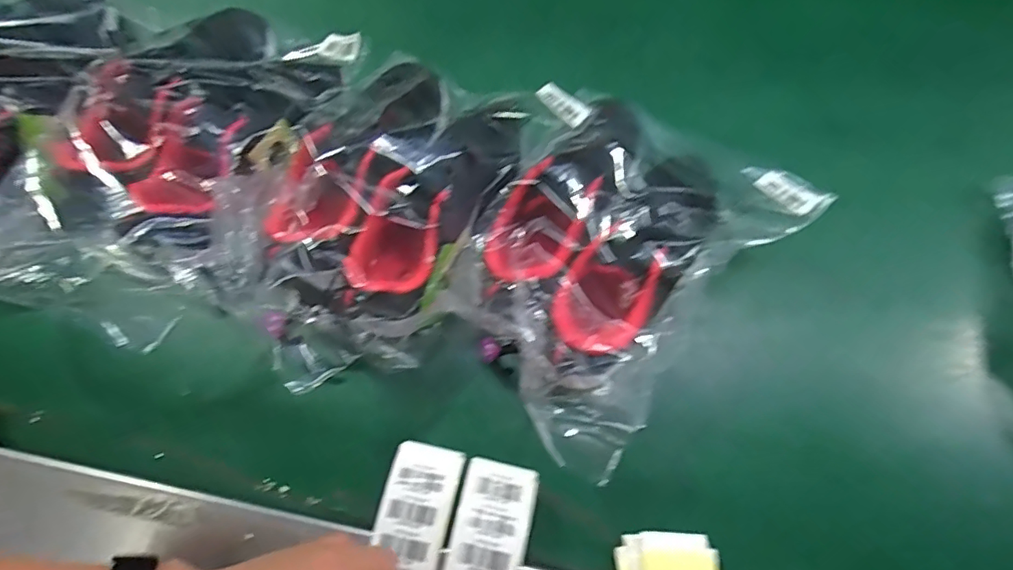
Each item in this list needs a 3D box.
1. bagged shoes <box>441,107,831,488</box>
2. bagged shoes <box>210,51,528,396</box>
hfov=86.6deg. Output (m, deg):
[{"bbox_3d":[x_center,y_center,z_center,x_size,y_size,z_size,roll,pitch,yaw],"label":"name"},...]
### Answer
[{"bbox_3d":[0.089,-0.024,0.486,0.226,0.107,0.317,40,74,12],"label":"bagged shoes"},{"bbox_3d":[-0.110,-0.079,0.475,0.183,0.144,0.304,23,71,7],"label":"bagged shoes"}]

